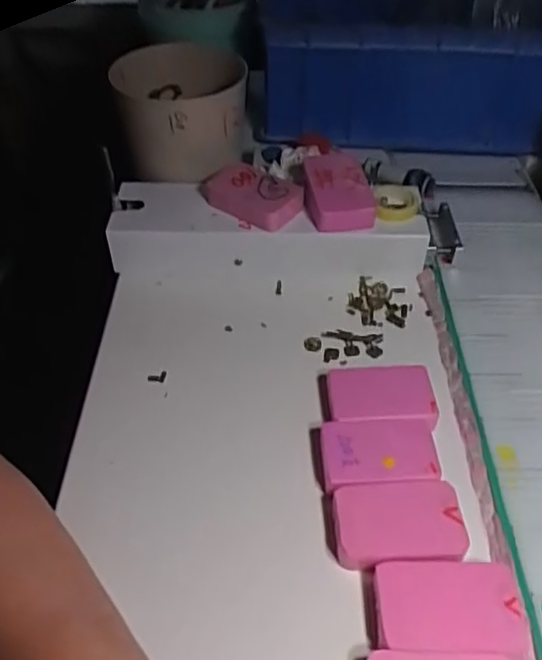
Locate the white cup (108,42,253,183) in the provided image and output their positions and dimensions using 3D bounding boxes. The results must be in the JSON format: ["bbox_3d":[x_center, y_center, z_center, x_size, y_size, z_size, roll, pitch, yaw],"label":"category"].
[{"bbox_3d":[-0.082,-0.202,0.571,0.109,0.071,0.142,-5,46,-9],"label":"white cup"}]

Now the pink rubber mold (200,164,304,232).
[{"bbox_3d":[-0.019,-0.112,0.515,0.087,0.027,0.045,26,51,23],"label":"pink rubber mold"}]

